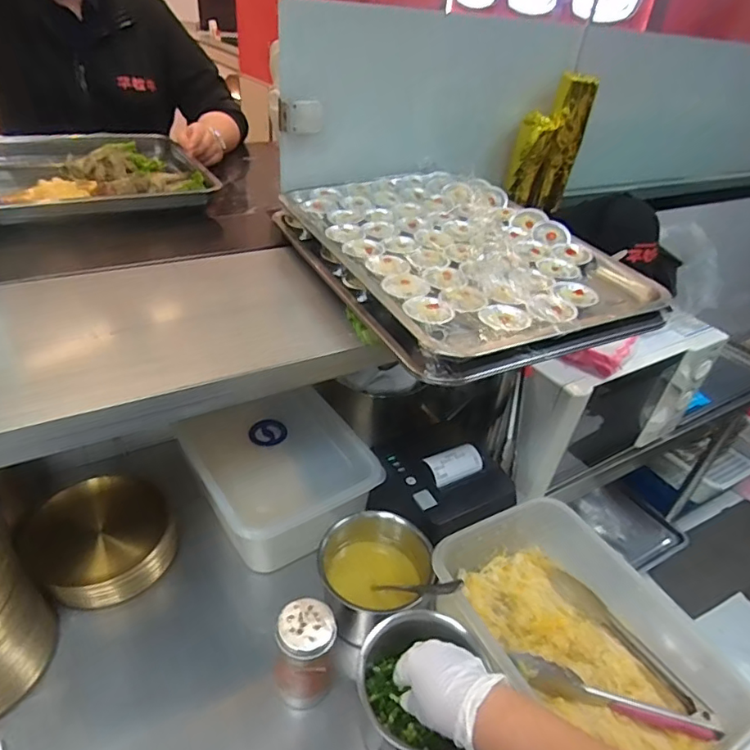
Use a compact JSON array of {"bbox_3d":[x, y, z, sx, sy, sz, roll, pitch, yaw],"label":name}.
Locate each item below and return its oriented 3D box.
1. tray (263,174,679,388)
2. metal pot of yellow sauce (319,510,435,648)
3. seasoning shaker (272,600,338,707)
[{"bbox_3d":[0.103,-0.170,0.735,0.356,0.055,0.495,-13,40,-25],"label":"tray"},{"bbox_3d":[0.000,0.244,0.655,0.133,0.106,0.118,4,35,-3],"label":"metal pot of yellow sauce"},{"bbox_3d":[-0.075,0.297,0.567,0.059,0.124,0.054,4,35,-3],"label":"seasoning shaker"}]

